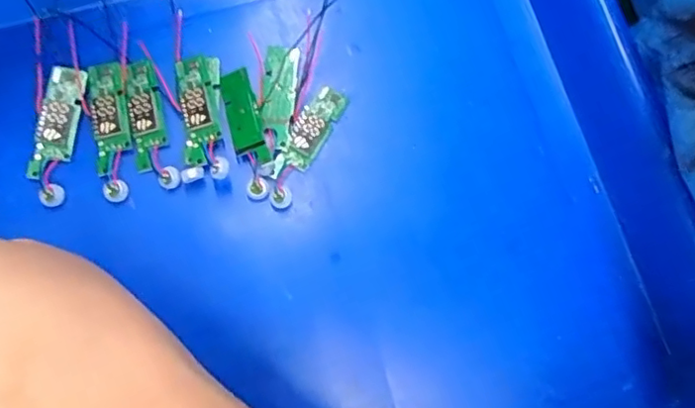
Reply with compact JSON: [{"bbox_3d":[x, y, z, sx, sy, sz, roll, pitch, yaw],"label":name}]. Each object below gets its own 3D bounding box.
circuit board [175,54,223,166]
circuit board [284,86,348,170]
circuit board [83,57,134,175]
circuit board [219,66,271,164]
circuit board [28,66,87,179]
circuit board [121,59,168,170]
[{"bbox_3d":[-0.055,-0.035,0.219,0.014,0.006,0.042,-9,77,-3],"label":"circuit board"},{"bbox_3d":[-0.013,-0.030,0.222,0.013,0.004,0.033,30,78,6],"label":"circuit board"},{"bbox_3d":[-0.089,-0.033,0.218,0.014,0.004,0.041,-15,78,-4],"label":"circuit board"},{"bbox_3d":[-0.039,-0.033,0.219,0.012,0.005,0.039,-16,78,-5],"label":"circuit board"},{"bbox_3d":[-0.106,-0.030,0.216,0.012,0.005,0.041,7,77,1],"label":"circuit board"},{"bbox_3d":[-0.076,-0.034,0.221,0.013,0.005,0.042,-12,78,-4],"label":"circuit board"}]

